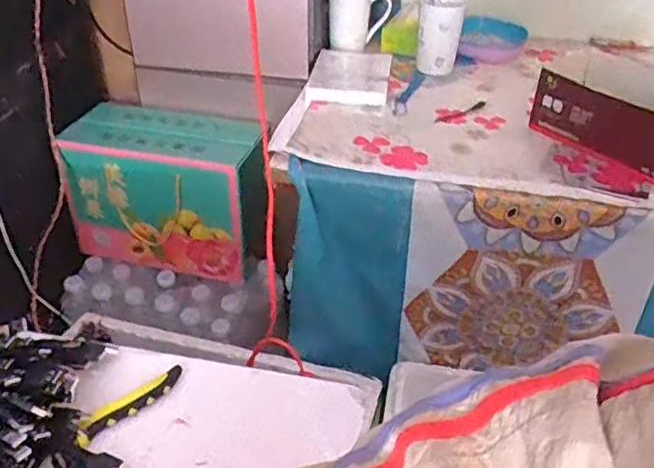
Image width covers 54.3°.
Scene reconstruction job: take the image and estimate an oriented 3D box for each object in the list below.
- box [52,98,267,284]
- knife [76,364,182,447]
[{"bbox_3d":[-0.263,-0.077,1.127,0.341,0.231,0.155,9,37,9],"label":"box"},{"bbox_3d":[-0.167,0.146,0.548,0.020,0.010,0.103,30,45,32],"label":"knife"}]

